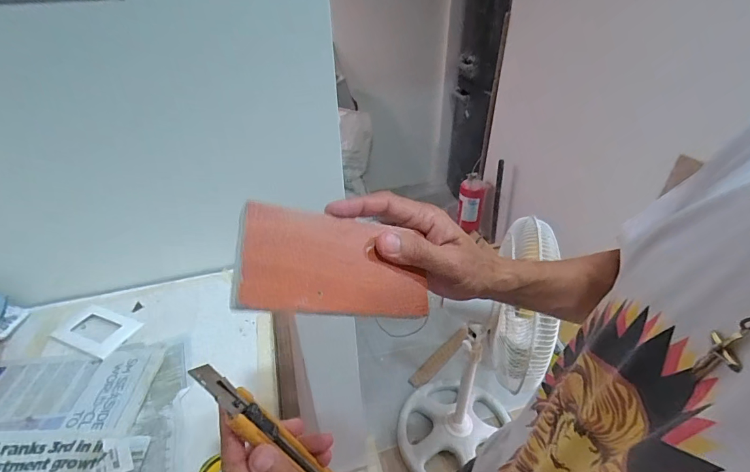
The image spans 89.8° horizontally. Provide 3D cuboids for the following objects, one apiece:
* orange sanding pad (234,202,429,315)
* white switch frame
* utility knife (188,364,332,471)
[{"bbox_3d":[-0.023,0.018,0.249,0.131,0.005,0.065,9,70,-27],"label":"orange sanding pad"},{"bbox_3d":[-0.424,0.142,0.573,0.124,0.007,0.068,11,38,19],"label":"white switch frame"},{"bbox_3d":[-0.076,0.132,0.264,0.122,0.020,0.020,42,44,-3],"label":"utility knife"}]

